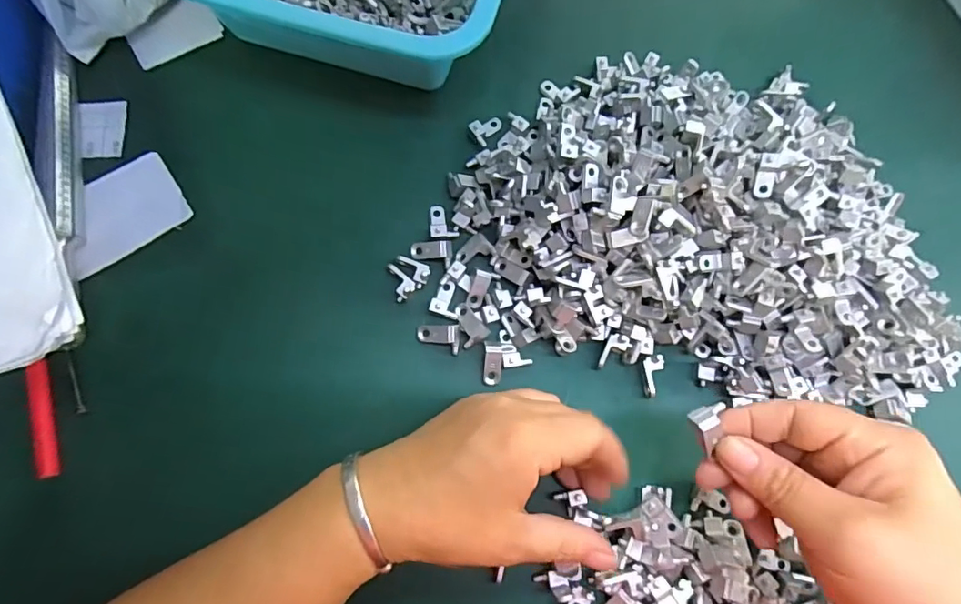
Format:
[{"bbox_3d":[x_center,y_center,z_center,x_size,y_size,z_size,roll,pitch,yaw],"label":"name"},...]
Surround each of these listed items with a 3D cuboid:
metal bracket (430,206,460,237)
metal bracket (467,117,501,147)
[{"bbox_3d":[-0.024,-0.049,0.309,0.016,0.006,0.024,-13,56,-5],"label":"metal bracket"},{"bbox_3d":[0.005,-0.111,0.326,0.016,0.010,0.024,44,56,9],"label":"metal bracket"}]

